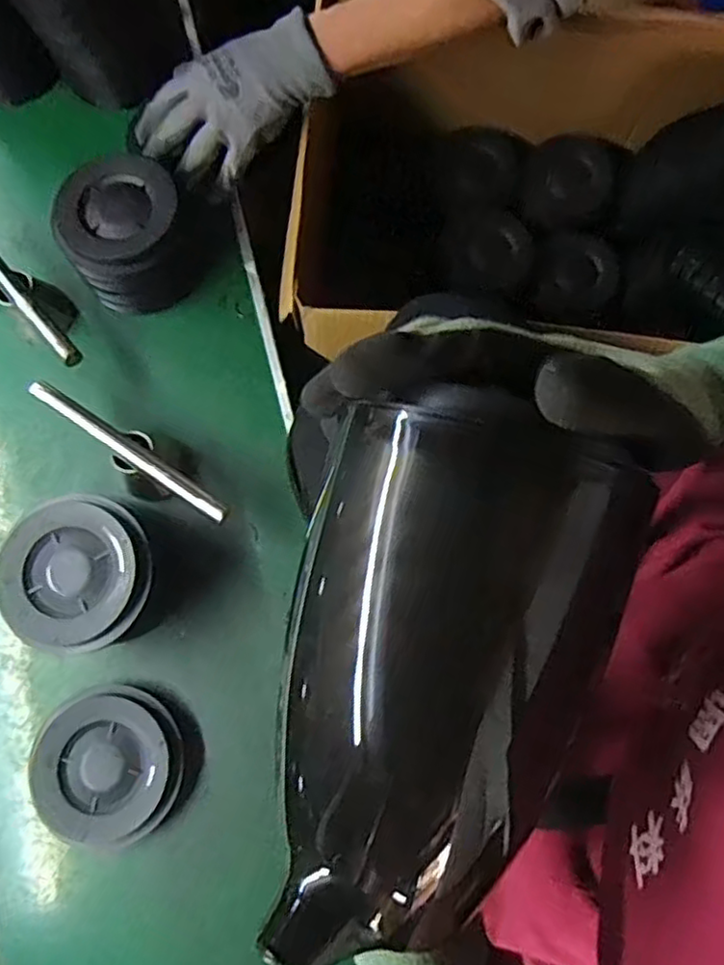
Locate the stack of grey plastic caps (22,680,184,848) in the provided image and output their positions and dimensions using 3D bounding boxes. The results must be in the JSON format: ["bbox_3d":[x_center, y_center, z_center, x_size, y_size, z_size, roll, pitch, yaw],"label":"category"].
[{"bbox_3d":[-0.211,0.230,0.532,0.127,0.029,0.114,-12,76,-2],"label":"stack of grey plastic caps"}]

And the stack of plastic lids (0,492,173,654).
[{"bbox_3d":[-0.222,0.078,0.540,0.112,0.093,0.119,-1,76,1],"label":"stack of plastic lids"}]

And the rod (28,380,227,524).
[{"bbox_3d":[-0.194,-0.025,0.576,0.196,0.068,0.057,38,80,10],"label":"rod"}]

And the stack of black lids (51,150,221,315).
[{"bbox_3d":[-0.206,-0.234,0.618,0.132,0.093,0.118,-3,76,1],"label":"stack of black lids"}]

